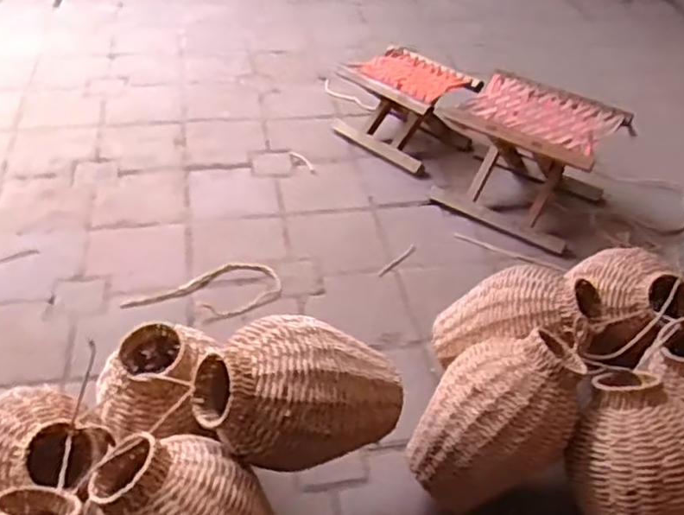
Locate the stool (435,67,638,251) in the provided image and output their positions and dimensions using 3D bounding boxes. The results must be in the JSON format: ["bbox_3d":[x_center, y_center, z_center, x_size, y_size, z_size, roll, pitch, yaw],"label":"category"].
[{"bbox_3d":[0.414,-0.222,1.525,0.330,0.234,0.295,25,45,23],"label":"stool"}]

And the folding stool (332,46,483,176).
[{"bbox_3d":[0.148,-0.379,1.721,0.320,0.187,0.229,34,48,29],"label":"folding stool"}]

